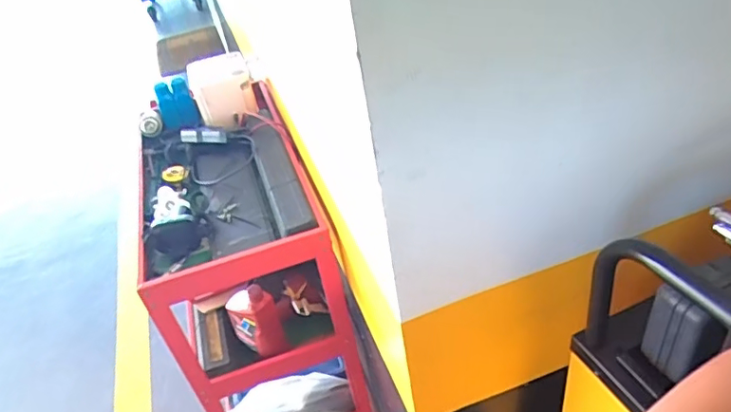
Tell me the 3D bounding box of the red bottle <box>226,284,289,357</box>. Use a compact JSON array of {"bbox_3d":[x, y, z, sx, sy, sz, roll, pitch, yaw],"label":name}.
[{"bbox_3d":[-0.231,0.231,1.163,0.118,0.164,0.065,26,51,37],"label":"red bottle"}]

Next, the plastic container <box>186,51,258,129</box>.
[{"bbox_3d":[-0.359,-0.290,1.403,0.149,0.131,0.155,-19,39,-11],"label":"plastic container"}]

